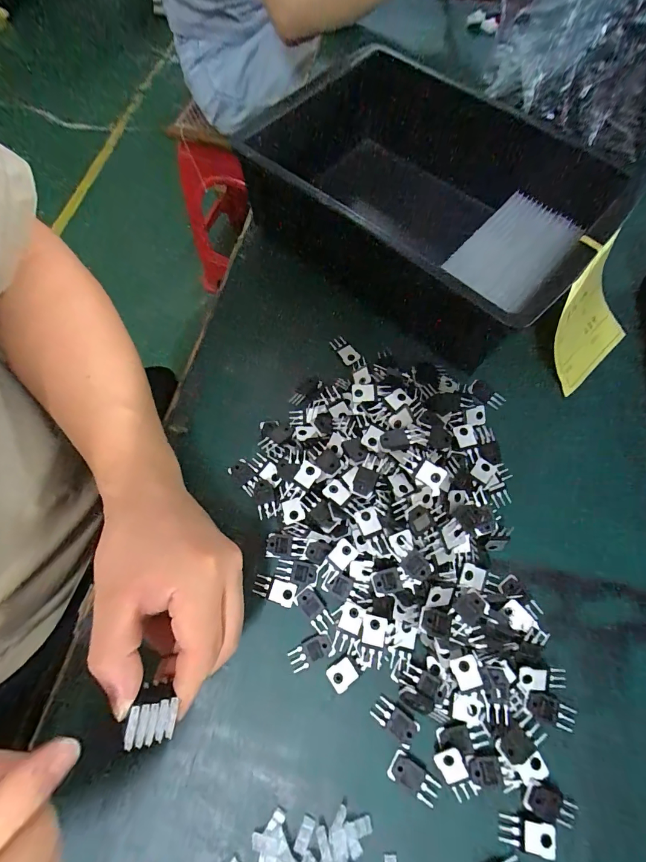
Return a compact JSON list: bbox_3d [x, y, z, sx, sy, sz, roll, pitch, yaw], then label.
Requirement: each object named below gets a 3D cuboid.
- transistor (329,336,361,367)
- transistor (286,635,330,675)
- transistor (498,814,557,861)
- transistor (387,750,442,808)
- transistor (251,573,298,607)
[{"bbox_3d":[0.019,-0.072,0.331,0.014,0.008,0.031,-36,74,-12],"label":"transistor"},{"bbox_3d":[-0.009,0.149,0.247,0.028,0.004,0.015,-27,73,-10],"label":"transistor"},{"bbox_3d":[0.120,0.237,0.214,0.031,0.004,0.016,9,70,3],"label":"transistor"},{"bbox_3d":[0.056,0.212,0.224,0.031,0.004,0.016,29,73,10],"label":"transistor"},{"bbox_3d":[-0.034,0.113,0.260,0.030,0.004,0.015,16,71,5],"label":"transistor"}]

